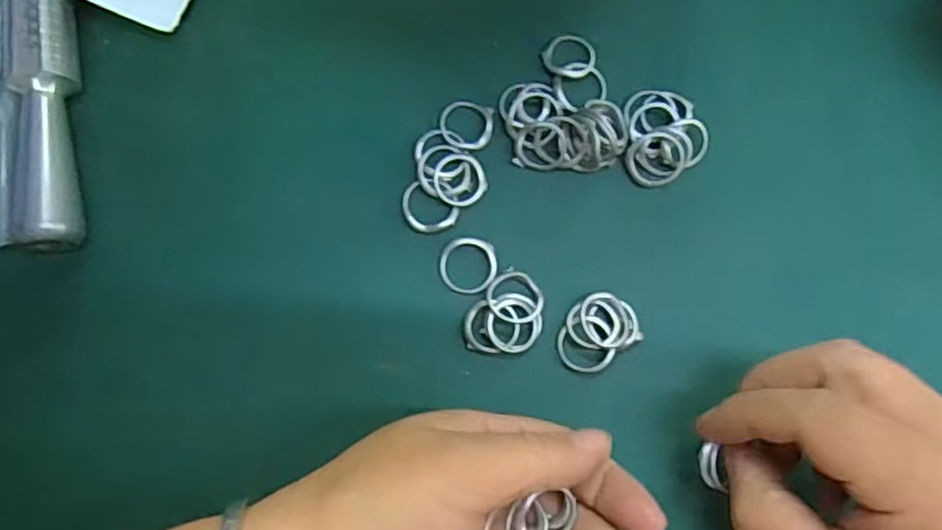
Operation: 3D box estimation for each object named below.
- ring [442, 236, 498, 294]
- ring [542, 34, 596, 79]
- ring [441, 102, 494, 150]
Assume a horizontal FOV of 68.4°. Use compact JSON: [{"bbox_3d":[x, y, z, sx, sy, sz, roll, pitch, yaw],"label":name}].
[{"bbox_3d":[-0.001,0.000,0.266,0.022,0.004,0.022,1,81,-4],"label":"ring"},{"bbox_3d":[0.040,-0.086,0.282,0.021,0.004,0.018,6,81,-3],"label":"ring"},{"bbox_3d":[-0.002,-0.056,0.274,0.020,0.004,0.019,1,81,-4],"label":"ring"}]

